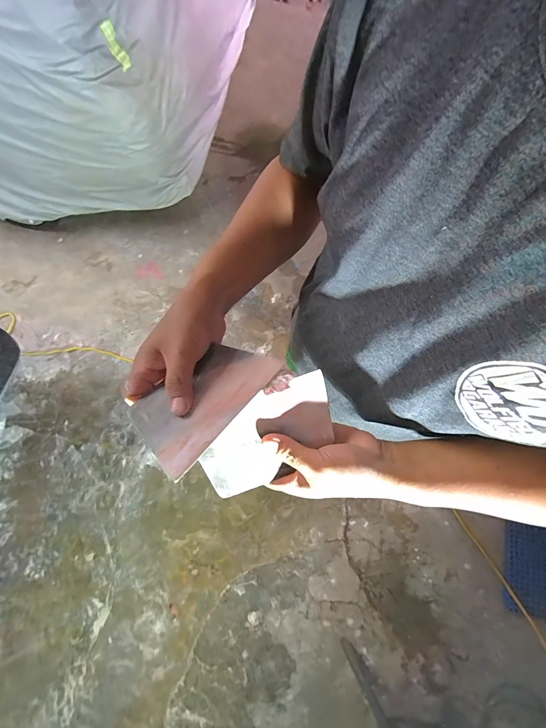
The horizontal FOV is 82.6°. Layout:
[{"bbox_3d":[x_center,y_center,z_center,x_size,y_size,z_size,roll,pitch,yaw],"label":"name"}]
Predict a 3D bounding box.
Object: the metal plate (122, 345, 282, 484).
[{"bbox_3d":[-0.068,0.029,0.300,0.091,0.005,0.136,25,57,32],"label":"metal plate"}]

